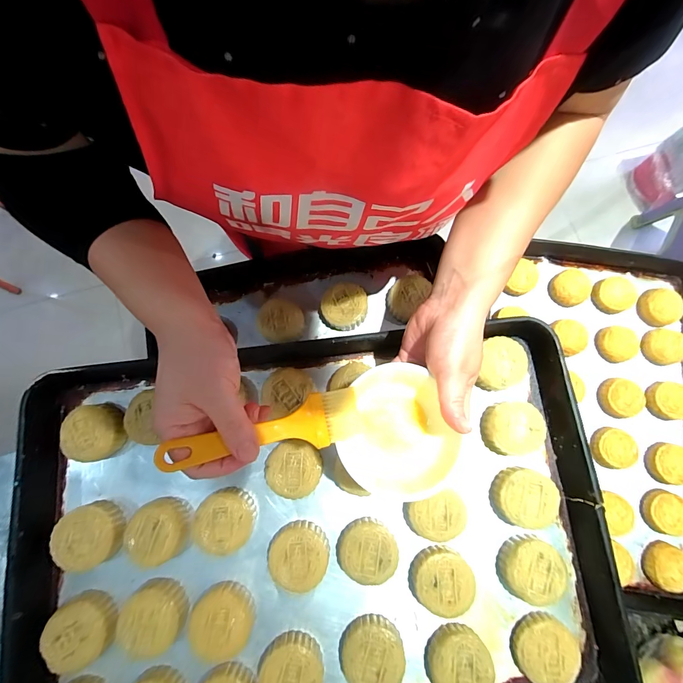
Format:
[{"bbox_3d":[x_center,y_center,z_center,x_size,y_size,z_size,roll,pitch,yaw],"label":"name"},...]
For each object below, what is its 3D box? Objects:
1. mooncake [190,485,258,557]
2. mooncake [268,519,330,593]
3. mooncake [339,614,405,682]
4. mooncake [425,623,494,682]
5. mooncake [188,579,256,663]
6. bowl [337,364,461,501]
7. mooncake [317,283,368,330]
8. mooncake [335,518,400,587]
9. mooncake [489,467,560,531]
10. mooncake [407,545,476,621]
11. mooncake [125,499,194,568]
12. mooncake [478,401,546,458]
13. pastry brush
[{"bbox_3d":[-0.125,0.196,0.373,0.060,0.031,0.060,0,80,0],"label":"mooncake"},{"bbox_3d":[-0.046,0.231,0.370,0.065,0.025,0.059,-10,80,-2],"label":"mooncake"},{"bbox_3d":[0.032,0.322,0.353,0.059,0.031,0.059,0,80,0],"label":"mooncake"},{"bbox_3d":[0.118,0.329,0.347,0.058,0.031,0.057,0,80,0],"label":"mooncake"},{"bbox_3d":[-0.122,0.287,0.354,0.061,0.032,0.056,0,80,0],"label":"mooncake"},{"bbox_3d":[0.045,0.081,0.314,0.094,0.052,0.108,-17,80,-3],"label":"bowl"},{"bbox_3d":[0.004,-0.047,0.468,0.062,0.031,0.061,0,80,0],"label":"mooncake"},{"bbox_3d":[0.028,0.227,0.374,0.061,0.027,0.058,0,80,0],"label":"mooncake"},{"bbox_3d":[0.203,0.174,0.380,0.061,0.030,0.060,16,80,3],"label":"mooncake"},{"bbox_3d":[0.108,0.254,0.369,0.060,0.028,0.059,16,80,3],"label":"mooncake"},{"bbox_3d":[-0.197,0.204,0.370,0.059,0.035,0.060,0,80,0],"label":"mooncake"},{"bbox_3d":[0.195,0.099,0.395,0.067,0.026,0.058,-4,80,-1],"label":"mooncake"},{"bbox_3d":[-0.055,0.067,0.261,0.151,0.007,0.041,-7,79,-26],"label":"pastry brush"}]

